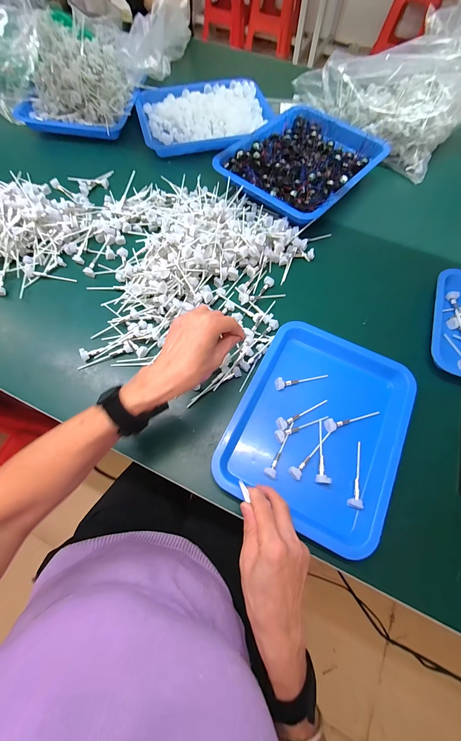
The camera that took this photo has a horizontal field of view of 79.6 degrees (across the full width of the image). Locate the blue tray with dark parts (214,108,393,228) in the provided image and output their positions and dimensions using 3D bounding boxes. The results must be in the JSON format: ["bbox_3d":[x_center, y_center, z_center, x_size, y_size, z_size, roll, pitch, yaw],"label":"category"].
[{"bbox_3d":[0.151,-0.445,0.595,0.263,0.046,0.314,40,72,14],"label":"blue tray with dark parts"}]

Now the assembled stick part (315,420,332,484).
[{"bbox_3d":[0.131,0.113,0.386,0.018,0.012,0.085,10,67,3],"label":"assembled stick part"}]

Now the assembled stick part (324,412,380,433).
[{"bbox_3d":[0.182,0.072,0.408,0.089,0.010,0.019,-13,68,-7],"label":"assembled stick part"}]

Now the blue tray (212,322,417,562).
[{"bbox_3d":[0.128,0.071,0.397,0.220,0.028,0.280,26,69,9],"label":"blue tray"}]

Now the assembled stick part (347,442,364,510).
[{"bbox_3d":[0.177,0.142,0.378,0.018,0.012,0.088,19,68,6],"label":"assembled stick part"}]

